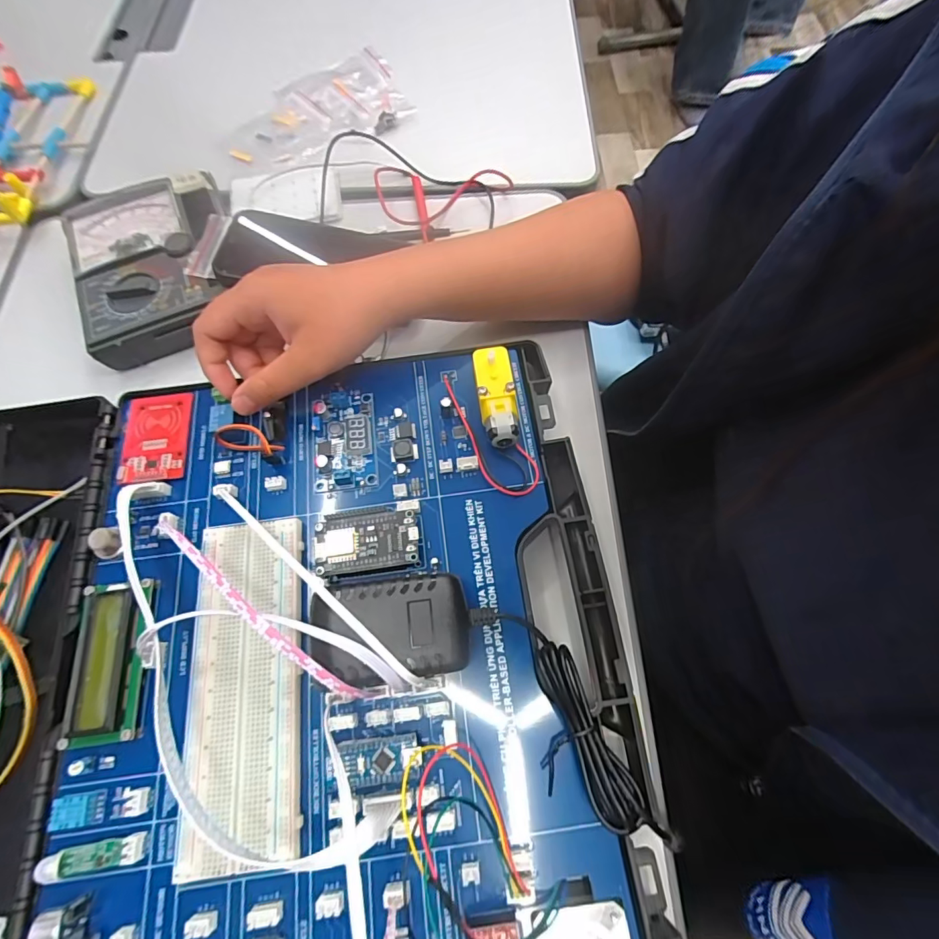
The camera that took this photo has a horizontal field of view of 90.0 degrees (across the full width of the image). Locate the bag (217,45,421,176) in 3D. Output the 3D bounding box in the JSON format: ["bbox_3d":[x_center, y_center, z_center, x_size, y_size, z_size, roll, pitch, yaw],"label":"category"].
[{"bbox_3d":[-0.160,-0.354,0.472,0.186,0.020,0.110,-31,70,-10],"label":"bag"}]

